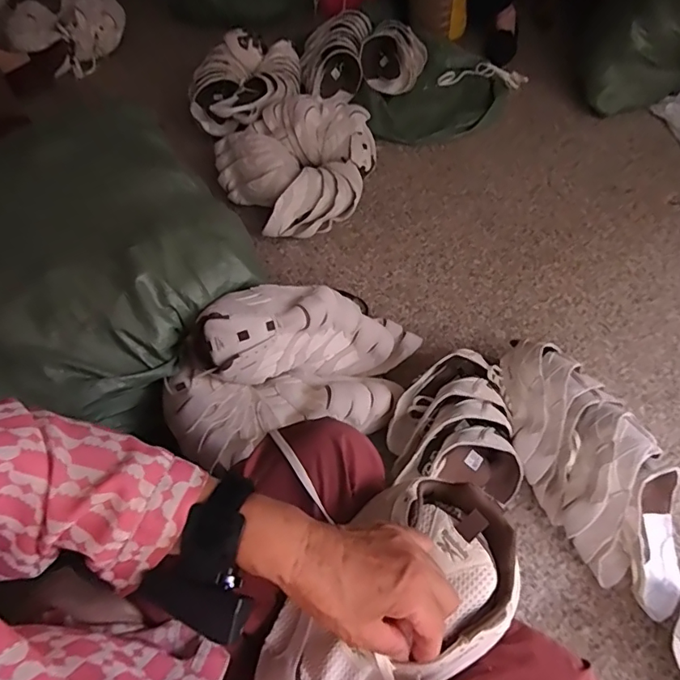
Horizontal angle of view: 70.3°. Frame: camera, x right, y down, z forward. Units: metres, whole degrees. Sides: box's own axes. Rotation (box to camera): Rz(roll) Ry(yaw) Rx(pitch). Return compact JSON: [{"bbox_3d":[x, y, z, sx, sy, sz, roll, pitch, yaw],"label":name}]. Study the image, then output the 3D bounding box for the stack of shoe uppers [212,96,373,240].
[{"bbox_3d":[-0.096,-0.443,1.207,0.383,0.154,0.351,-29,62,-16],"label":"stack of shoe uppers"}]

